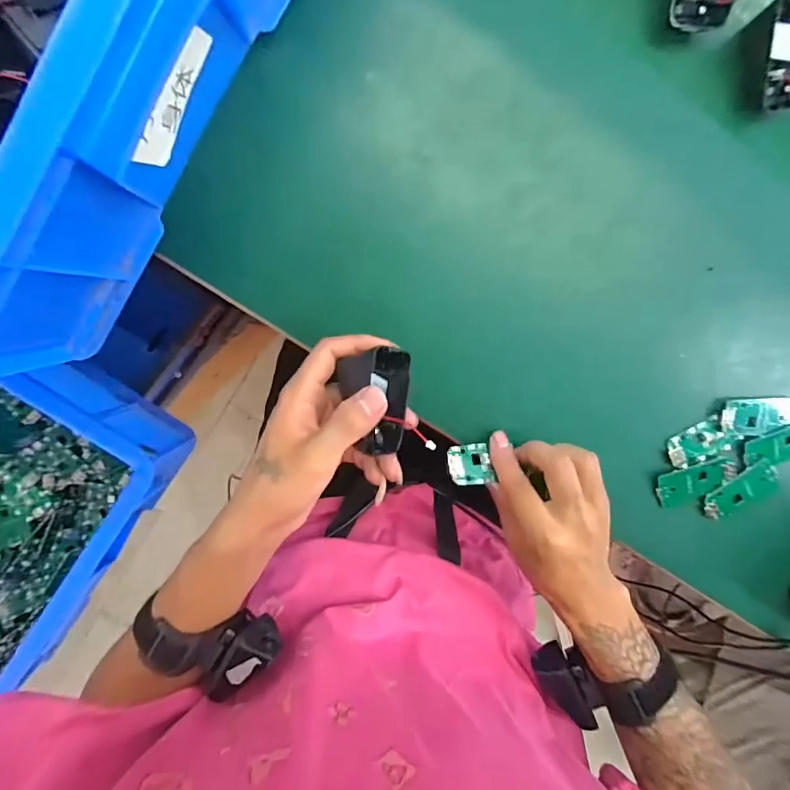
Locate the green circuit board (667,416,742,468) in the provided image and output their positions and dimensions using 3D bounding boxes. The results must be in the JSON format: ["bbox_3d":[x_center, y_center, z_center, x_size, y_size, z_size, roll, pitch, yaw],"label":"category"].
[{"bbox_3d":[0.248,0.039,0.371,0.054,0.008,0.029,-24,99,-1],"label":"green circuit board"}]

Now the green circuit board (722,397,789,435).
[{"bbox_3d":[0.291,0.017,0.365,0.060,0.009,0.029,-1,98,-4],"label":"green circuit board"}]

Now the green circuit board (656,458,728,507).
[{"bbox_3d":[0.245,0.072,0.375,0.055,0.006,0.030,-16,98,-2],"label":"green circuit board"}]

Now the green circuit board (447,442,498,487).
[{"bbox_3d":[0.056,0.052,0.343,0.037,0.006,0.031,-4,67,-29],"label":"green circuit board"}]

